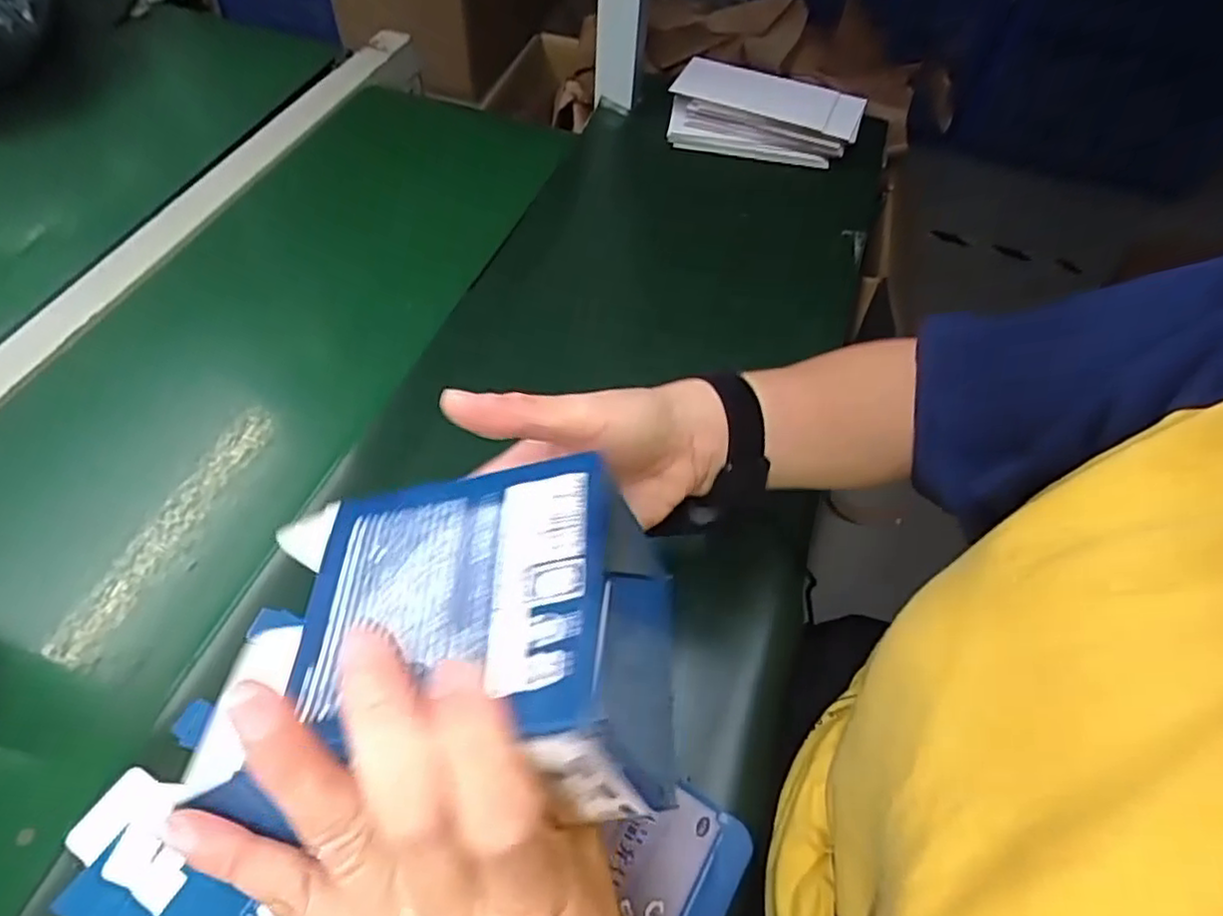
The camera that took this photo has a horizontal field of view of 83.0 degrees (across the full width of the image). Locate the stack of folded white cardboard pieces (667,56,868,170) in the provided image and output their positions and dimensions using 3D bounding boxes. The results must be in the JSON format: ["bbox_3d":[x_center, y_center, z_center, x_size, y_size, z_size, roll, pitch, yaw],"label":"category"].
[{"bbox_3d":[0.160,-0.361,0.727,0.194,0.055,0.087,9,56,2],"label":"stack of folded white cardboard pieces"}]

